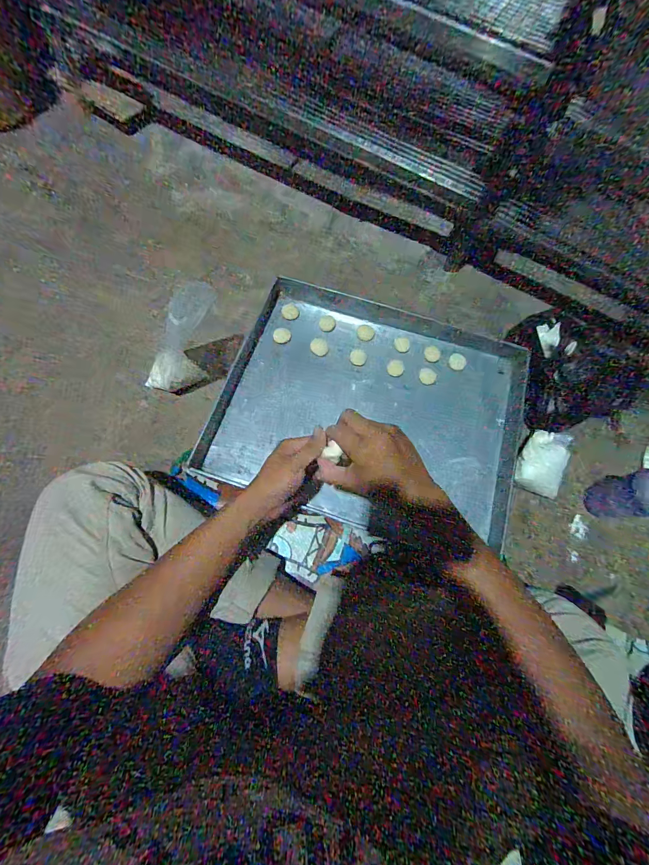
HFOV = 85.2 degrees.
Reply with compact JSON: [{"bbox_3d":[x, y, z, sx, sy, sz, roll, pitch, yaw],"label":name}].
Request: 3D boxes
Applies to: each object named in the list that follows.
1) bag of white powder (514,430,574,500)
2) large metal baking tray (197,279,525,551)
[{"bbox_3d":[0.385,0.047,0.620,0.077,0.037,0.108,21,69,3],"label":"bag of white powder"},{"bbox_3d":[0.092,-0.050,0.667,0.525,0.061,0.428,17,70,4],"label":"large metal baking tray"}]

